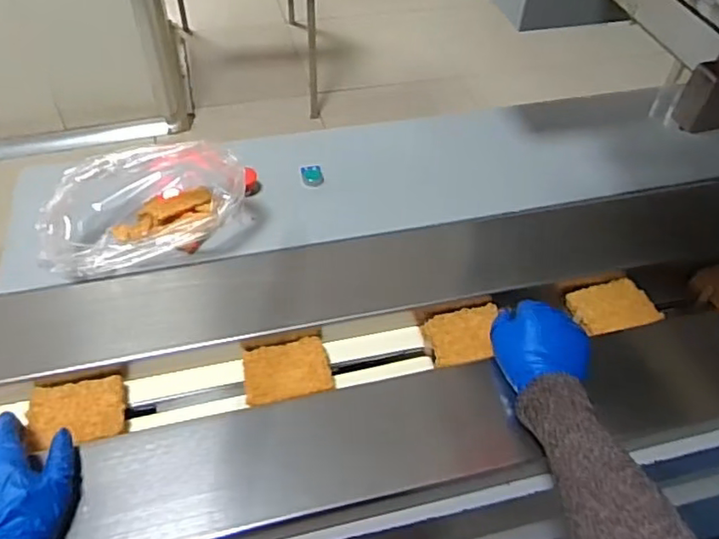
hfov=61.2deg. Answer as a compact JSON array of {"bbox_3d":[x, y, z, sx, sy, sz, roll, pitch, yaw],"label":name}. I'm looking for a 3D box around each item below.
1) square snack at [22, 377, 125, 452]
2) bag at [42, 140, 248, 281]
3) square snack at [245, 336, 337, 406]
[{"bbox_3d":[-0.287,0.146,0.619,0.092,0.010,0.069,-8,51,-10],"label":"square snack"},{"bbox_3d":[-0.276,-0.085,0.768,0.252,0.111,0.164,-20,53,-19],"label":"bag"},{"bbox_3d":[-0.078,0.109,0.658,0.091,0.008,0.073,-10,45,-11],"label":"square snack"}]

